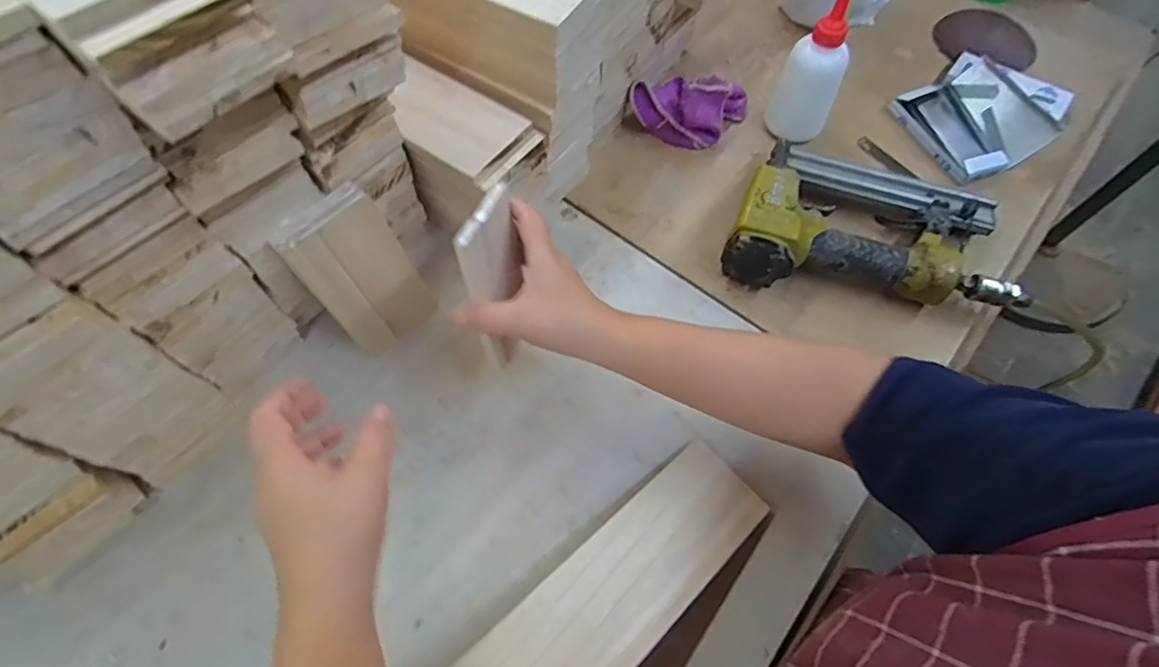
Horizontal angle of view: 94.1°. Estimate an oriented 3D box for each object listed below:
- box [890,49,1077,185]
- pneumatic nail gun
[{"bbox_3d":[0.445,-0.243,0.595,0.185,0.038,0.138,-31,67,-16],"label":"box"},{"bbox_3d":[0.269,-0.111,0.513,0.258,0.058,0.162,7,62,3],"label":"pneumatic nail gun"}]

